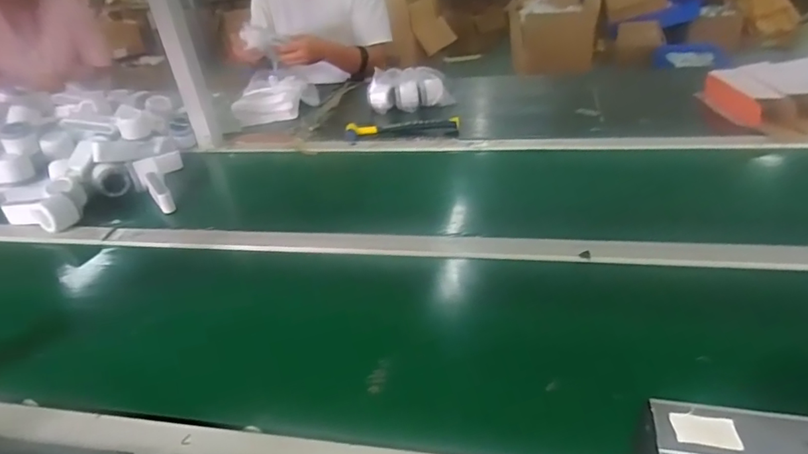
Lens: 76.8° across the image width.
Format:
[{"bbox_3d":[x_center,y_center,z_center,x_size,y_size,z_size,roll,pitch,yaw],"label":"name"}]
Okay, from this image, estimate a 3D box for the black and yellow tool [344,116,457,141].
[{"bbox_3d":[-0.004,-0.214,1.102,0.242,0.032,0.038,-6,34,1],"label":"black and yellow tool"}]

